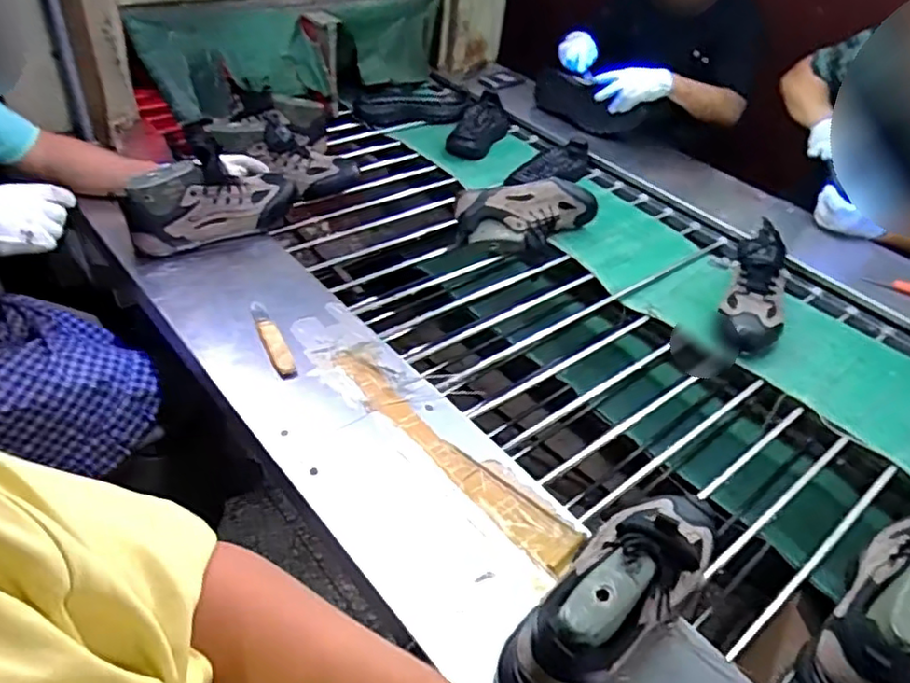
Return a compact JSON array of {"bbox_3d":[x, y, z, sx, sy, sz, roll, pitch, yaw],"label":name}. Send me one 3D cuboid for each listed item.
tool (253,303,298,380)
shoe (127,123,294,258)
[{"bbox_3d":[-0.264,-0.007,0.924,0.029,0.025,0.158,-15,46,-24],"label":"tool"},{"bbox_3d":[-0.414,-0.259,1.090,0.298,0.144,0.104,-19,48,-27],"label":"shoe"}]

